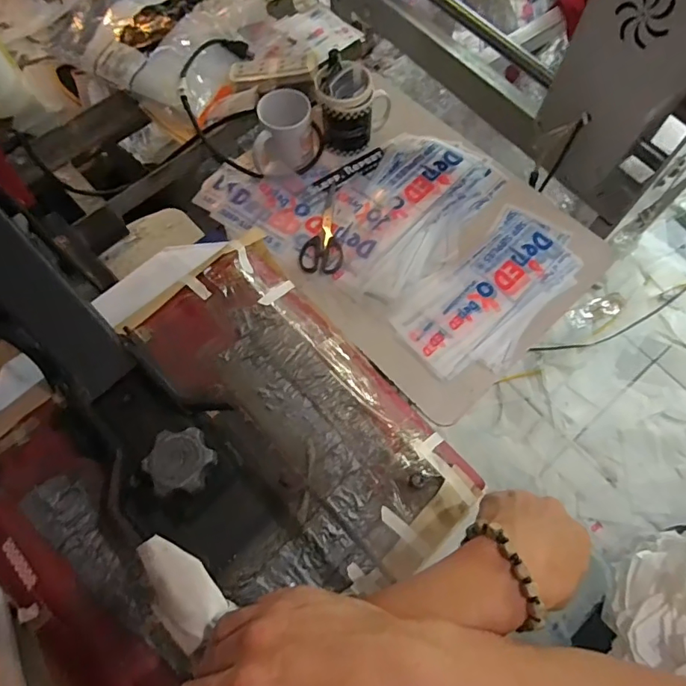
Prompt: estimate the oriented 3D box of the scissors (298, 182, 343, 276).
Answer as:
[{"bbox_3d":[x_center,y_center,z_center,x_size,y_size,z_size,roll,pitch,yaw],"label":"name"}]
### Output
[{"bbox_3d":[-0.035,-0.177,0.749,0.064,0.009,0.155,-2,67,-1],"label":"scissors"}]

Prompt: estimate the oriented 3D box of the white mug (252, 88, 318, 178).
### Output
[{"bbox_3d":[-0.092,-0.326,0.754,0.102,0.102,0.080,-3,67,-2],"label":"white mug"}]

